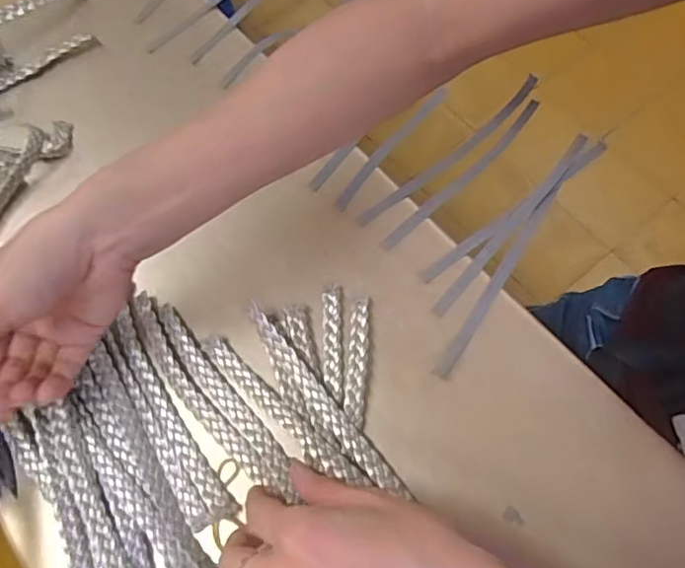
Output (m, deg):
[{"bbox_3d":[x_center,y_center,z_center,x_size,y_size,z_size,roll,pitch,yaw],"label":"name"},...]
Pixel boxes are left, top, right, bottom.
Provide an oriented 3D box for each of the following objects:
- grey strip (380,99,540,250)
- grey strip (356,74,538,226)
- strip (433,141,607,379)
[{"bbox_3d":[0.090,-0.081,0.422,0.166,0.014,0.011,-42,72,-17],"label":"grey strip"},{"bbox_3d":[0.078,-0.097,0.418,0.162,0.034,0.013,-36,71,-15],"label":"grey strip"},{"bbox_3d":[0.121,-0.023,0.396,0.015,0.020,0.207,34,70,14],"label":"strip"}]

